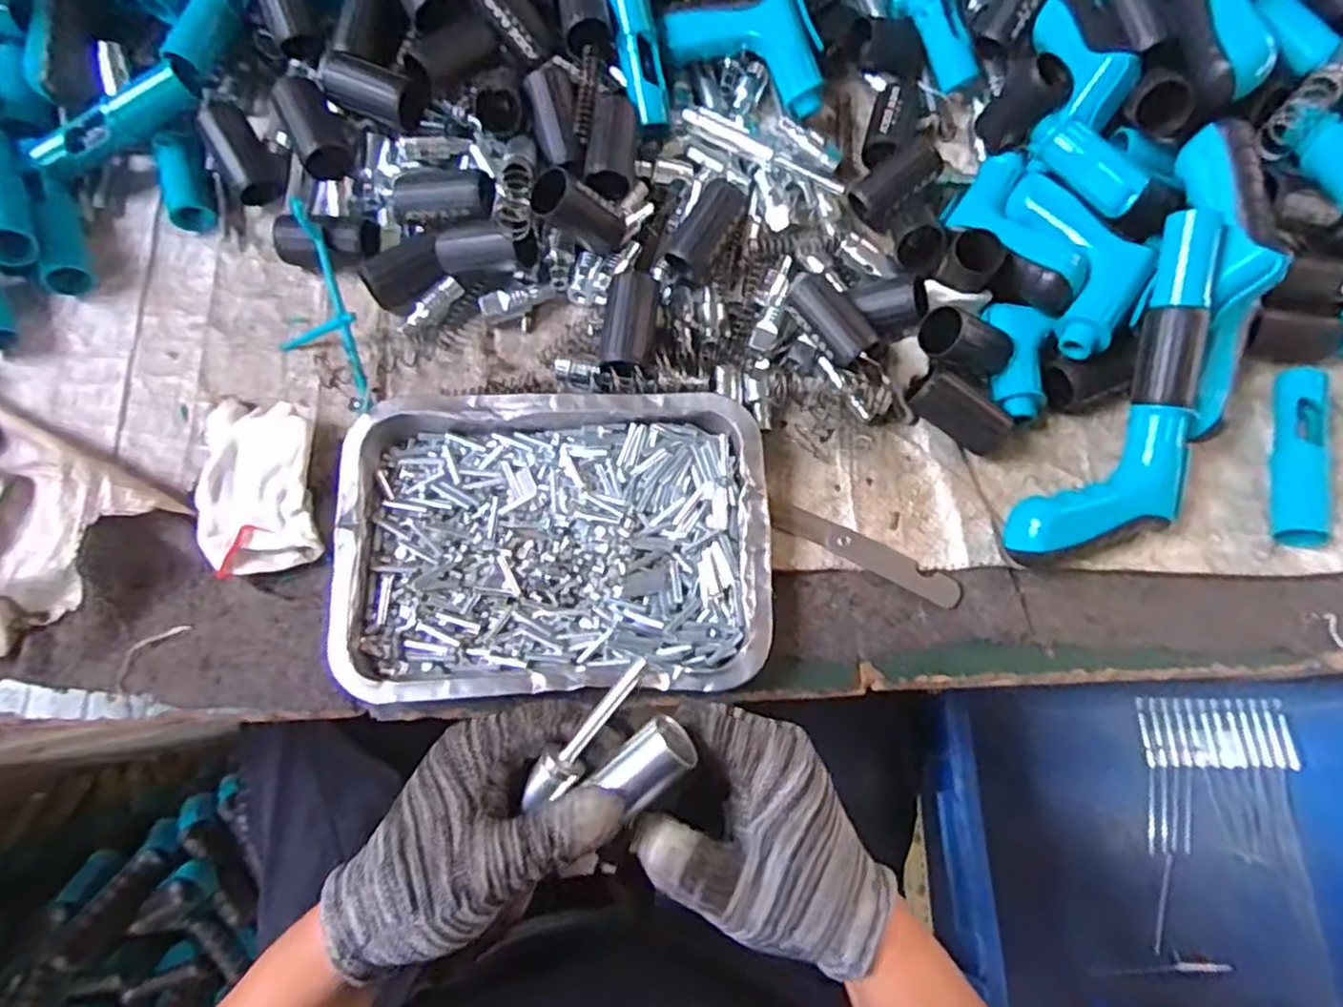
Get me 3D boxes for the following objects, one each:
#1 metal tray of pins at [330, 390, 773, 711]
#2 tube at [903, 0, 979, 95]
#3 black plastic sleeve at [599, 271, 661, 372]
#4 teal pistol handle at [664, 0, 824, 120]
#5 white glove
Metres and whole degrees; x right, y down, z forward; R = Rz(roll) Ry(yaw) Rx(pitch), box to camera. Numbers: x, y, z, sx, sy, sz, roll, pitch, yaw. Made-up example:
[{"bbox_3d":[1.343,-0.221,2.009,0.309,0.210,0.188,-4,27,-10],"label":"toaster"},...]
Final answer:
[{"bbox_3d":[-0.071,0.024,0.451,0.253,0.031,0.182,-3,74,-2],"label":"metal tray of pins"},{"bbox_3d":[0.198,-0.377,0.558,0.023,0.027,0.123,-30,103,-7],"label":"tube"},{"bbox_3d":[-0.027,-0.116,0.482,0.030,0.029,0.068,9,74,1],"label":"black plastic sleeve"},{"bbox_3d":[0.060,-0.347,0.547,0.124,0.069,0.032,19,34,2],"label":"teal pistol handle"},{"bbox_3d":[-0.259,-0.016,0.463,0.070,0.026,0.119,-11,74,-5],"label":"white glove"}]

